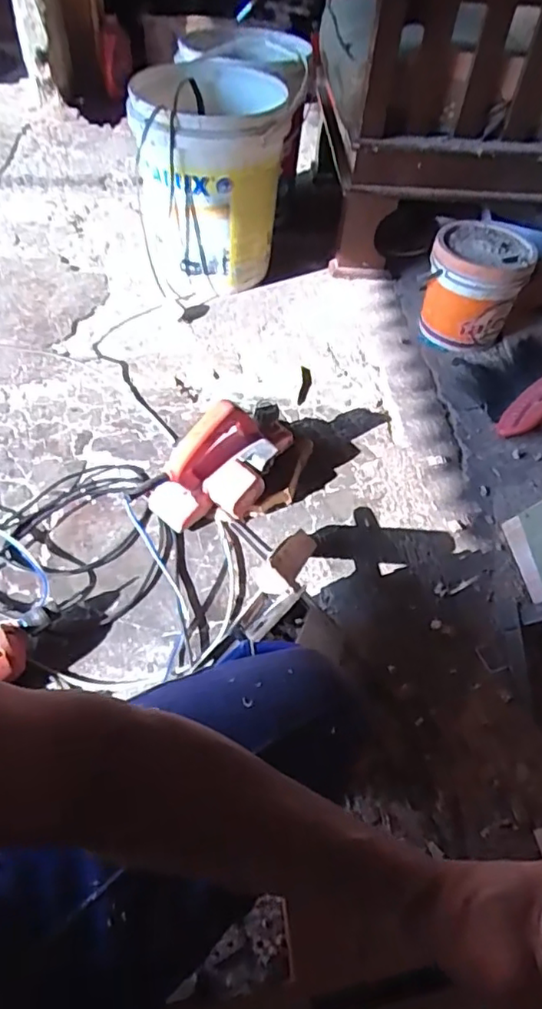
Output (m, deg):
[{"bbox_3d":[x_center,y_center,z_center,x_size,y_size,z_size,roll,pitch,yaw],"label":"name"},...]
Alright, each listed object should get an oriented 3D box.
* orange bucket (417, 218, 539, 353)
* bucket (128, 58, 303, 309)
[{"bbox_3d":[0.435,-0.464,1.274,0.198,0.200,0.185,28,55,17],"label":"orange bucket"},{"bbox_3d":[-0.128,-0.737,1.360,0.326,0.380,0.378,-3,52,-7],"label":"bucket"}]

